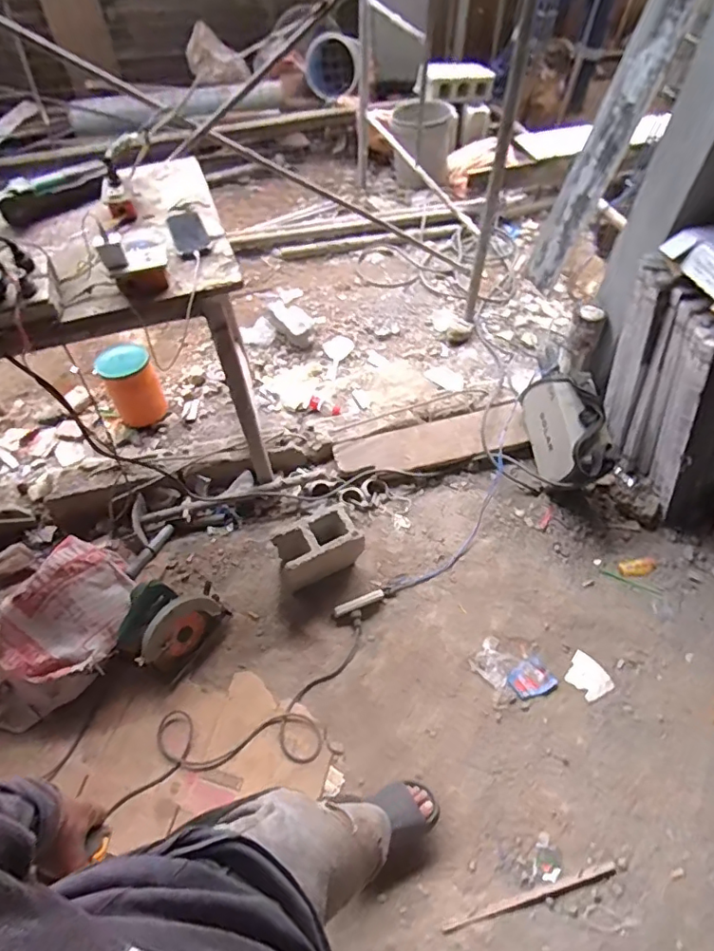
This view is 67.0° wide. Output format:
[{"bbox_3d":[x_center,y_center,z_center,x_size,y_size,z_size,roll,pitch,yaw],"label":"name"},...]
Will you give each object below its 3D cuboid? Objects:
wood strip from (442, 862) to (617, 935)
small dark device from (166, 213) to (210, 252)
[{"bbox_3d":[0.374,0.907,1.155,0.396,0.008,0.021,-13,56,-9],"label":"wood strip"},{"bbox_3d":[-0.382,-0.552,1.225,0.076,0.019,0.161,-21,60,-10],"label":"small dark device"}]

